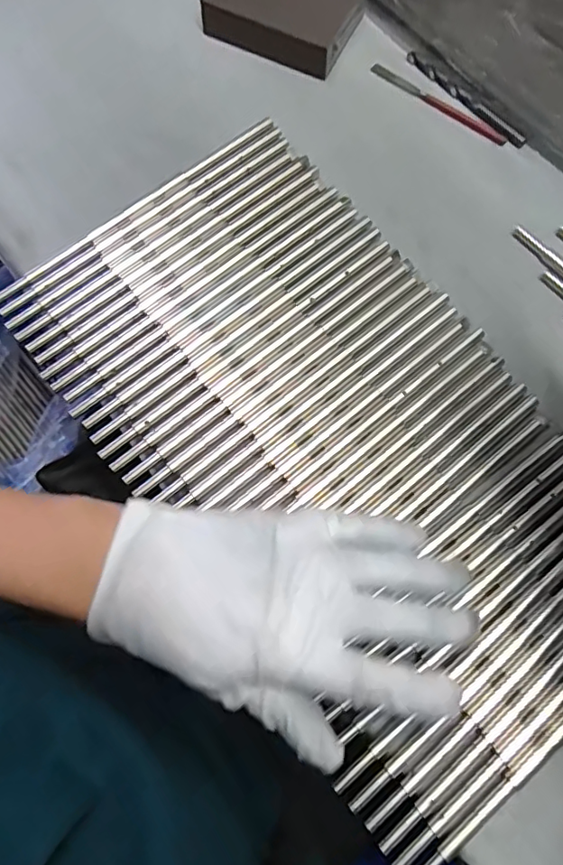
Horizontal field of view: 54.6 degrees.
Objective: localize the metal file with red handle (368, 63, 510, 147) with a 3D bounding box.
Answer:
[{"bbox_3d":[0.109,-0.227,0.378,0.106,0.004,0.010,35,77,10],"label":"metal file with red handle"}]

